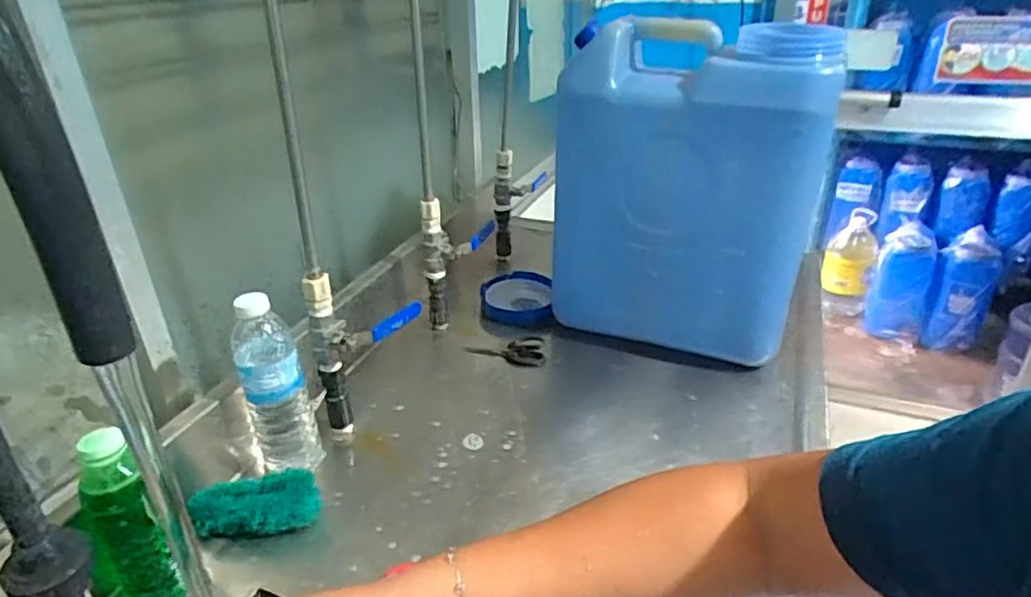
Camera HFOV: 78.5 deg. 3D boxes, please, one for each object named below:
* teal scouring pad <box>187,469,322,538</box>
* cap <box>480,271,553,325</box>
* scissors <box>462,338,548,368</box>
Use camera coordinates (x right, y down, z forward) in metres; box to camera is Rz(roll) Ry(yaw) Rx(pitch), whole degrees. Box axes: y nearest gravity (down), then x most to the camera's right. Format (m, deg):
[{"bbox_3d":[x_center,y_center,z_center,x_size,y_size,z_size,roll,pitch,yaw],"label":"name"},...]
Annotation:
[{"bbox_3d":[-0.254,0.207,0.621,0.122,0.043,0.056,-3,30,-4],"label":"teal scouring pad"},{"bbox_3d":[0.004,-0.002,1.003,0.108,0.034,0.116,-1,30,0],"label":"cap"},{"bbox_3d":[-0.015,0.076,0.880,0.111,0.013,0.056,-2,30,-2],"label":"scissors"}]

